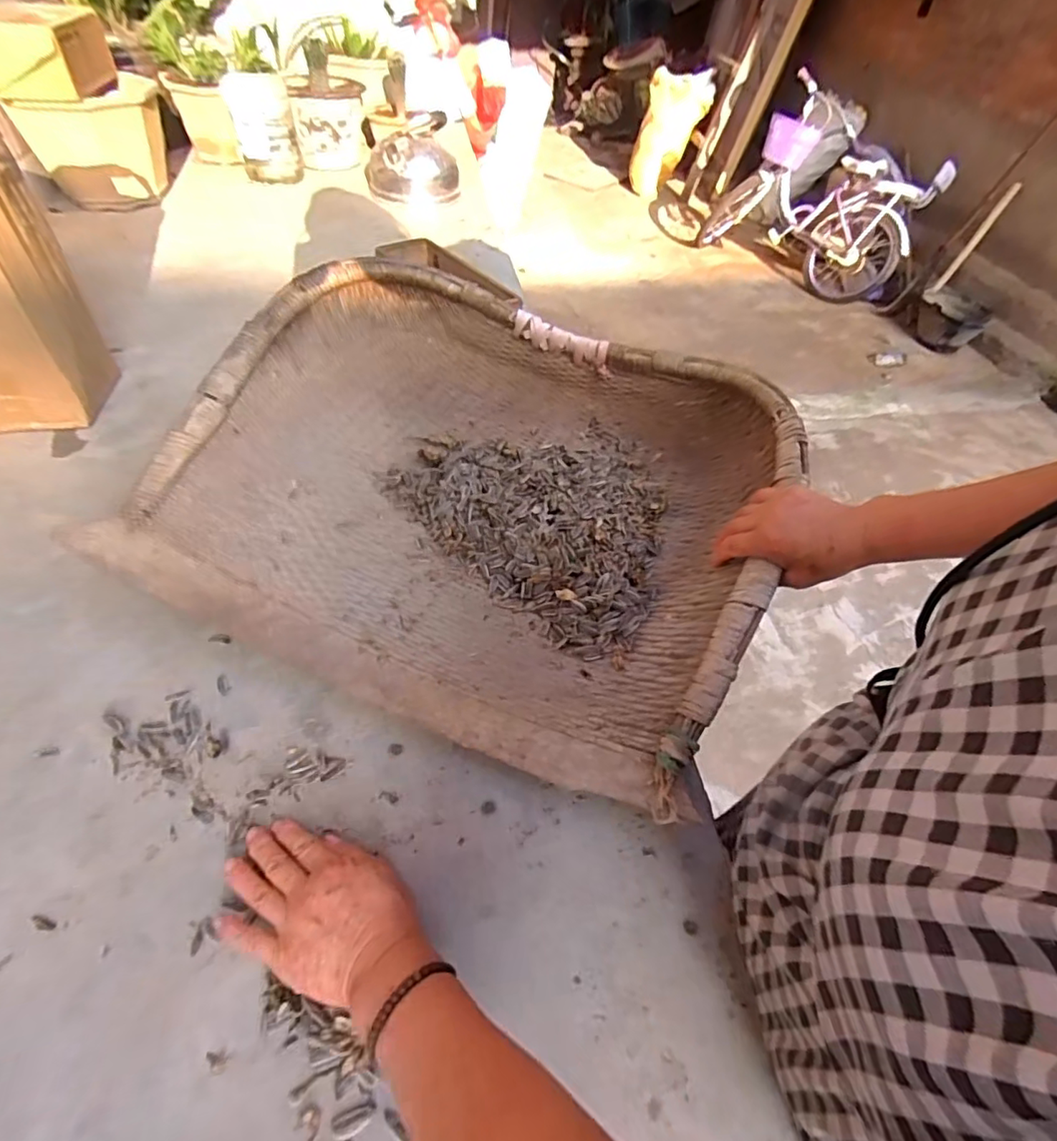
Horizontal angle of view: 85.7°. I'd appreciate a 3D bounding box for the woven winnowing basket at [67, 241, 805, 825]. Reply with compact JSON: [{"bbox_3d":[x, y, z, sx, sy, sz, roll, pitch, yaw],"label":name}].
[{"bbox_3d":[-0.043,-0.113,0.637,0.586,0.152,0.553,18,50,10],"label":"woven winnowing basket"}]

